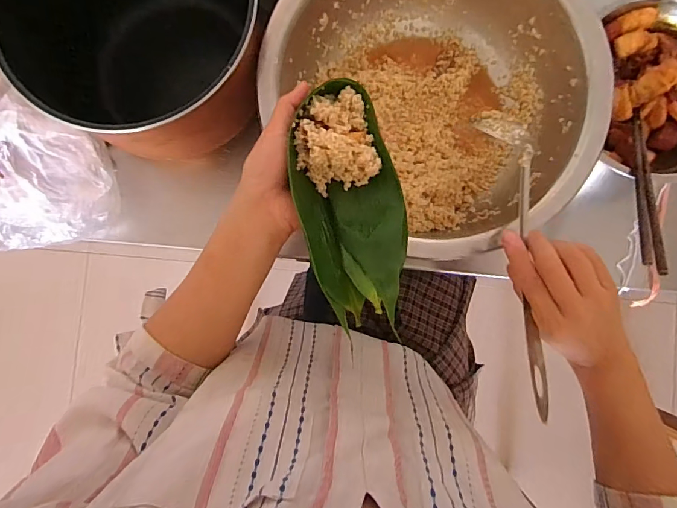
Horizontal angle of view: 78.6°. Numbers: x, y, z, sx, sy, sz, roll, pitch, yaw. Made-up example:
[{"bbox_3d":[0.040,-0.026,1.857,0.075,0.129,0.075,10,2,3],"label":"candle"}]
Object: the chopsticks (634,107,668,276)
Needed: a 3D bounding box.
[{"bbox_3d":[0.298,-0.070,0.404,0.019,0.009,0.195,14,64,2],"label":"chopsticks"}]

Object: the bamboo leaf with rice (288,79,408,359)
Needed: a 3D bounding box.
[{"bbox_3d":[0.009,-0.040,0.307,0.075,0.039,0.187,-8,74,1],"label":"bamboo leaf with rice"}]

